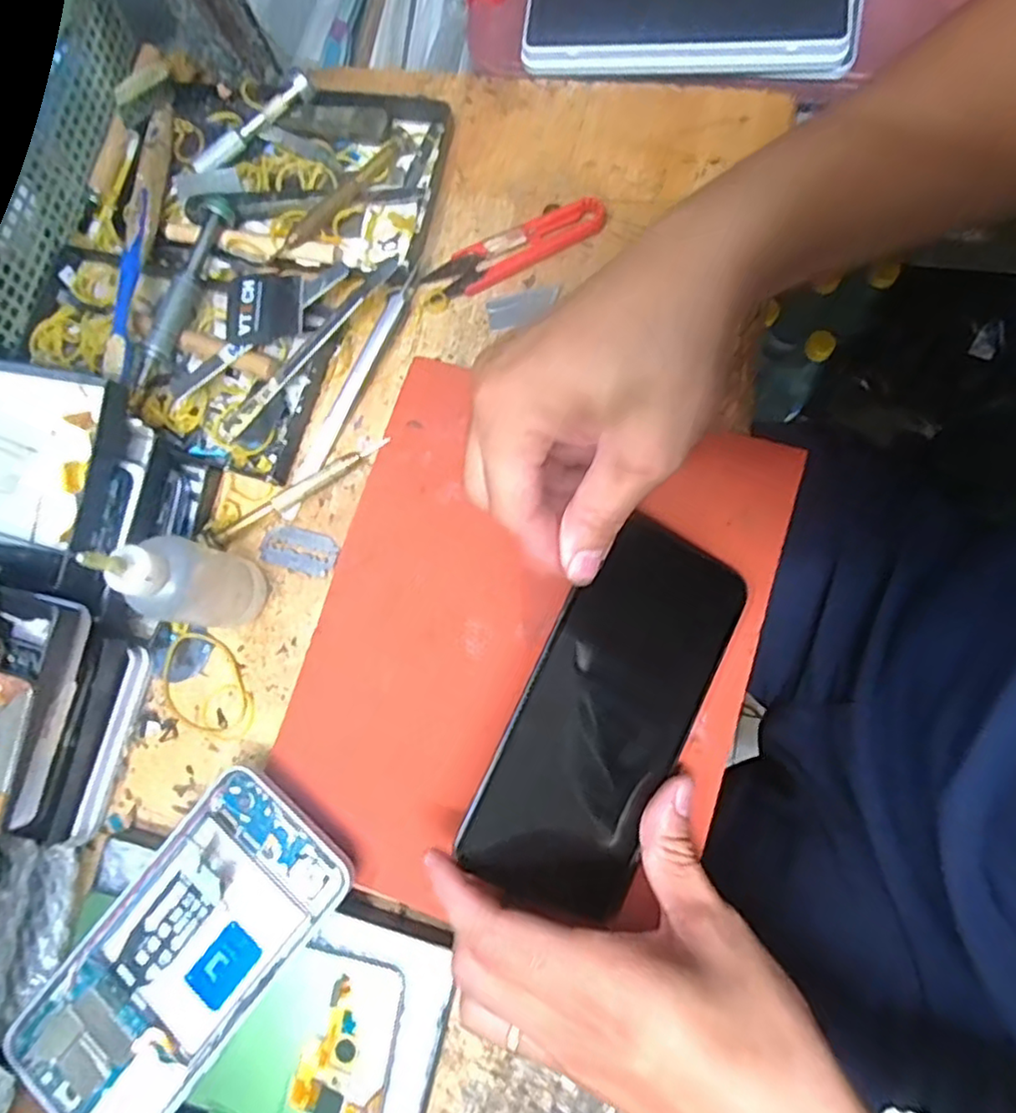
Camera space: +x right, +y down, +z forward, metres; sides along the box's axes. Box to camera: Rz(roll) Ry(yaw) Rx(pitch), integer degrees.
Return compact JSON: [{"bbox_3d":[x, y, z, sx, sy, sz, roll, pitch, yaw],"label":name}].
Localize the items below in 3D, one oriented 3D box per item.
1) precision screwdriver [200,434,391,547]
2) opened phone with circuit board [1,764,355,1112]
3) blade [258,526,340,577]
[{"bbox_3d":[-0.109,-0.033,0.333,0.107,0.012,0.011,-29,79,1],"label":"precision screwdriver"},{"bbox_3d":[-0.144,0.176,0.282,0.078,0.009,0.158,39,86,11],"label":"opened phone with circuit board"},{"bbox_3d":[-0.108,-0.004,0.333,0.041,0.004,0.022,17,75,11],"label":"blade"}]

